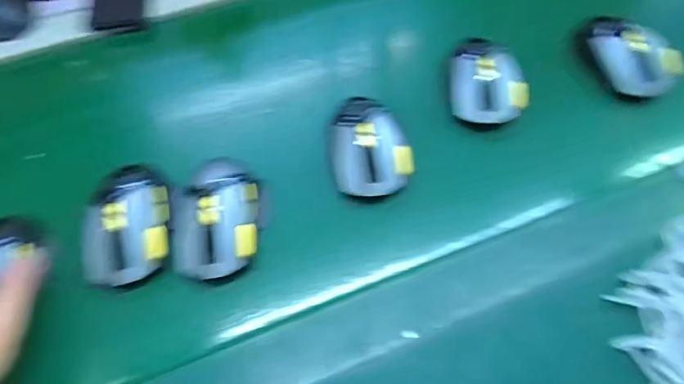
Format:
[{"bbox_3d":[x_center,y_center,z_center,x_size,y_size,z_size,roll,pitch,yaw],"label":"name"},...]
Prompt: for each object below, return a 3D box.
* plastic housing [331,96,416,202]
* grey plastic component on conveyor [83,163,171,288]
[{"bbox_3d":[0.022,-0.046,0.443,0.068,0.032,0.110,-13,61,-7],"label":"plastic housing"},{"bbox_3d":[-0.179,0.021,0.401,0.064,0.023,0.109,-9,62,-4],"label":"grey plastic component on conveyor"}]

